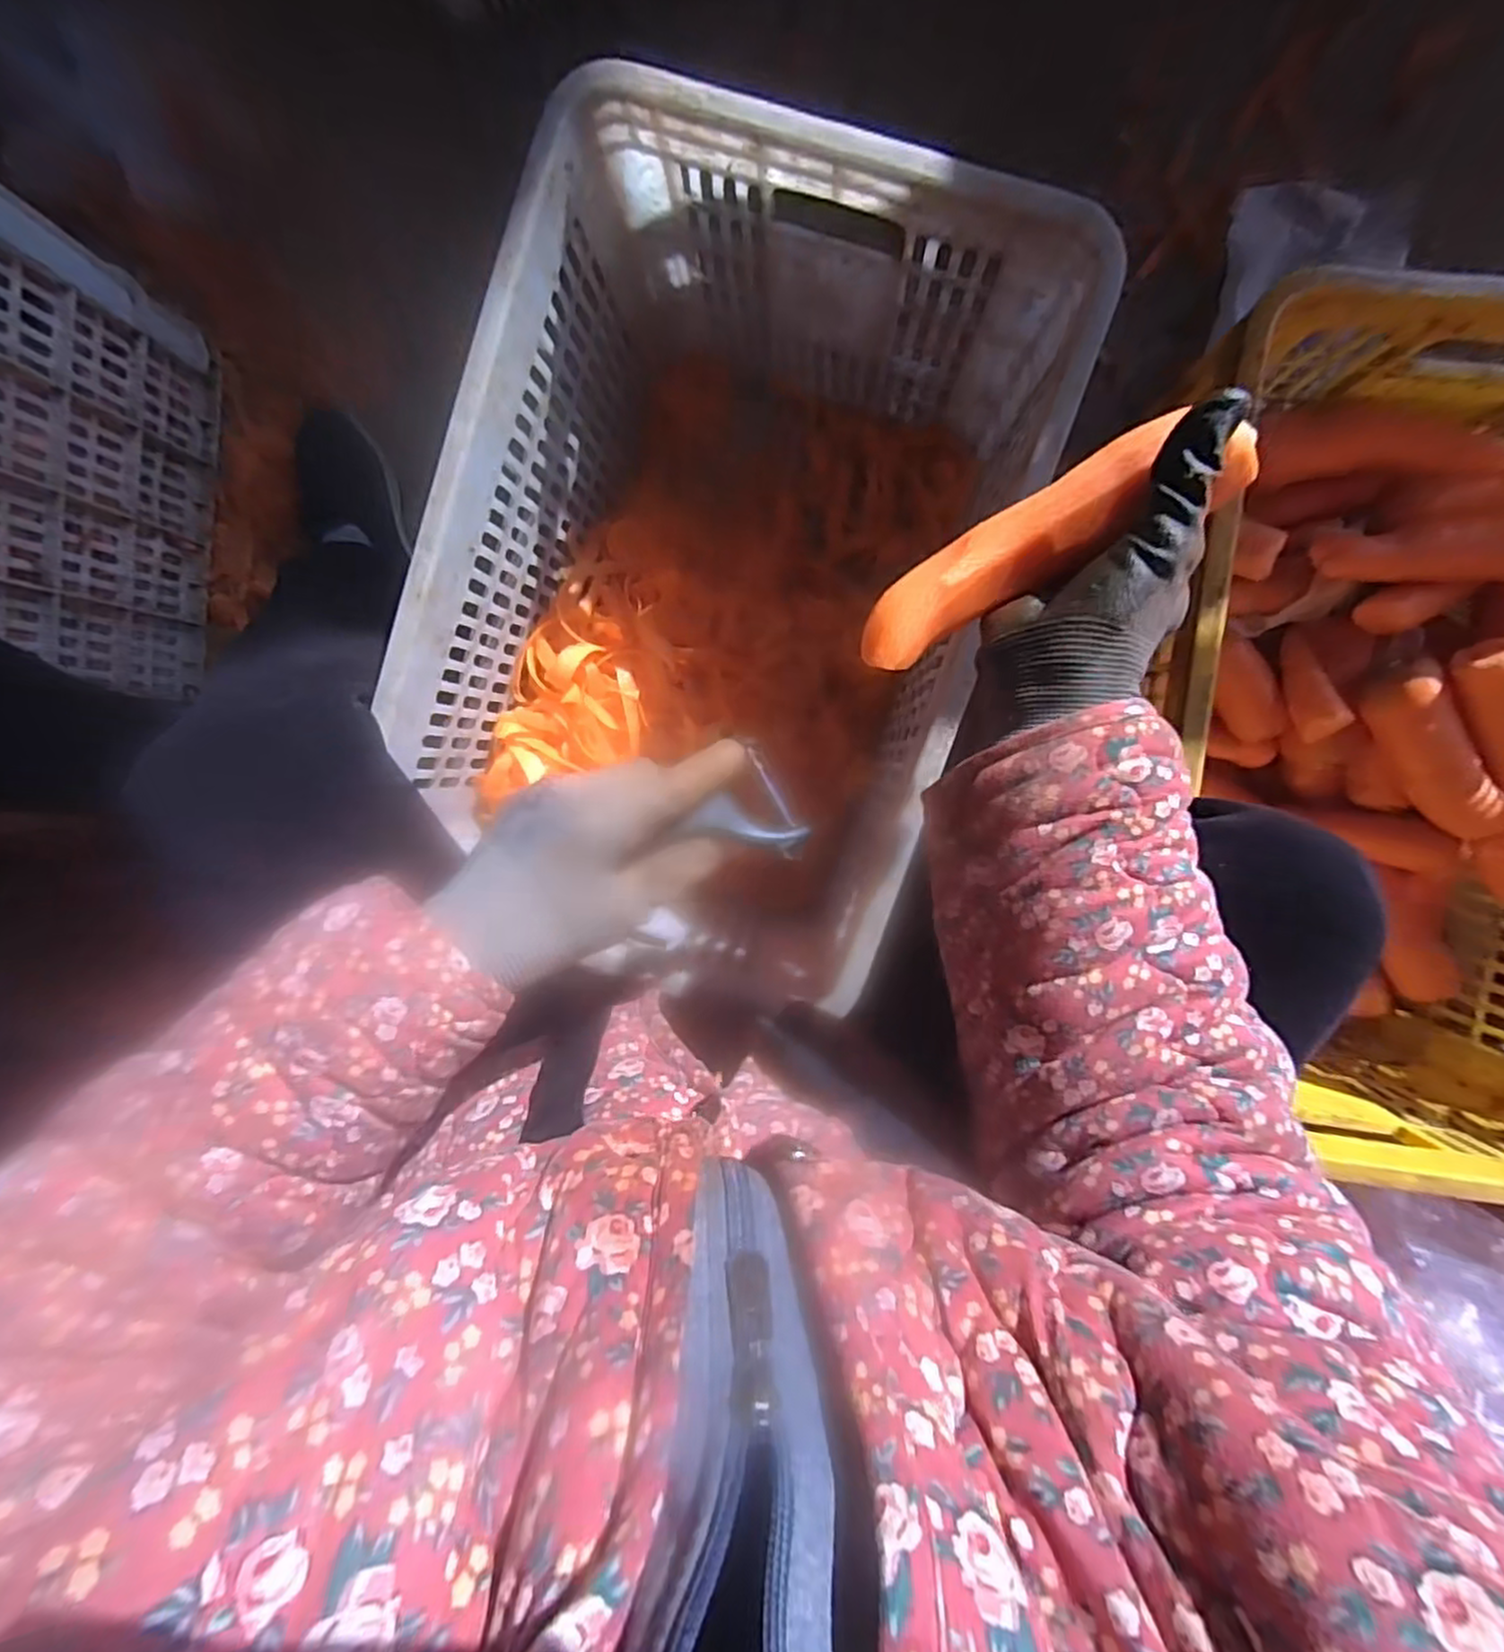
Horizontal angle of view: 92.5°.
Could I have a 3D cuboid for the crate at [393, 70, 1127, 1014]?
[{"bbox_3d":[-0.024,-0.180,0.577,0.340,0.272,0.507,22,96,1],"label":"crate"}]

